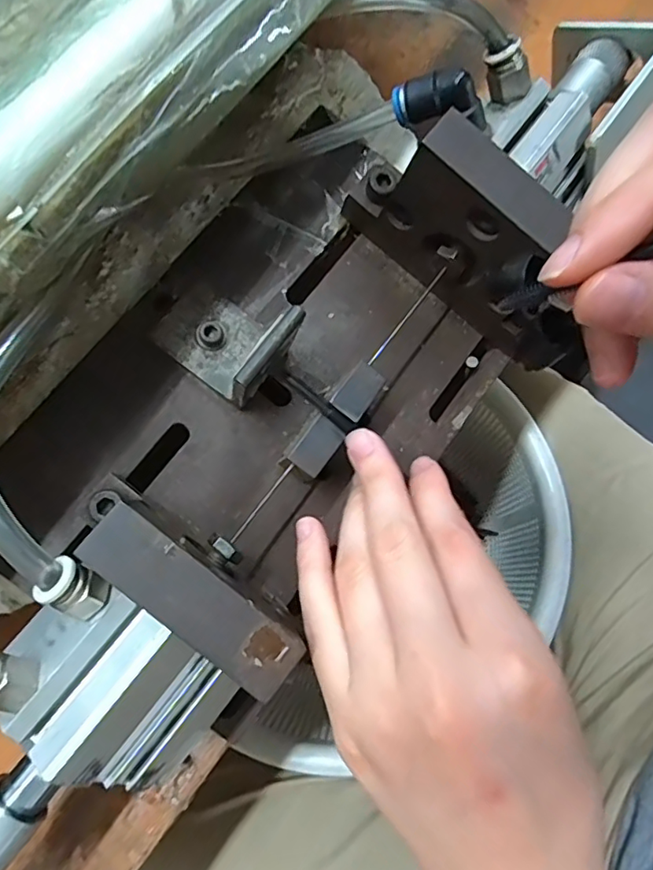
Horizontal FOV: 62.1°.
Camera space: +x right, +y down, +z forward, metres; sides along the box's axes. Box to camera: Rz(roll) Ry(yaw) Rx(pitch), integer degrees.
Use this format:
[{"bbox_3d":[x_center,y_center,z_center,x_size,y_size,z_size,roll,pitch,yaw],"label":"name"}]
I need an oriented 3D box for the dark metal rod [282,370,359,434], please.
[{"bbox_3d":[-0.003,-0.013,0.209,0.034,0.004,0.006,39,72,-9],"label":"dark metal rod"}]

